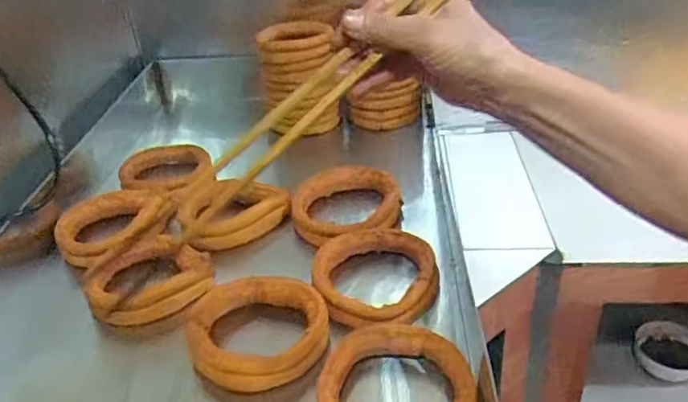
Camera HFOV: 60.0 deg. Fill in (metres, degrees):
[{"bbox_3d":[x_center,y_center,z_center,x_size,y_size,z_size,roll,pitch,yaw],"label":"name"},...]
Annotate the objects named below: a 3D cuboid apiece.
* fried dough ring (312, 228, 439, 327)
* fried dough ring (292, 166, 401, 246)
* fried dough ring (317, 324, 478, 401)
[{"bbox_3d":[0.034,0.087,0.769,0.153,0.026,0.166,-2,31,1],"label":"fried dough ring"},{"bbox_3d":[0.003,0.007,0.936,0.166,0.046,0.175,-2,31,1],"label":"fried dough ring"},{"bbox_3d":[0.055,0.197,0.621,0.158,0.033,0.157,-2,31,1],"label":"fried dough ring"}]

